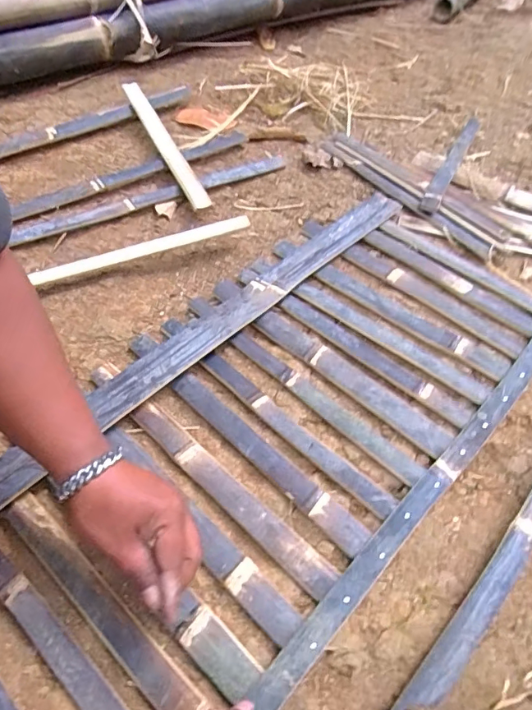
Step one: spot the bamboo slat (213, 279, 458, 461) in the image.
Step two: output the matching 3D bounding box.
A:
[{"bbox_3d":[0.068,0.000,0.623,0.381,0.007,0.039,37,61,23],"label":"bamboo slat"}]

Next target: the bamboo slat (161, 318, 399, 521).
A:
[{"bbox_3d":[-0.004,0.059,0.579,0.375,0.008,0.032,37,61,23],"label":"bamboo slat"}]

